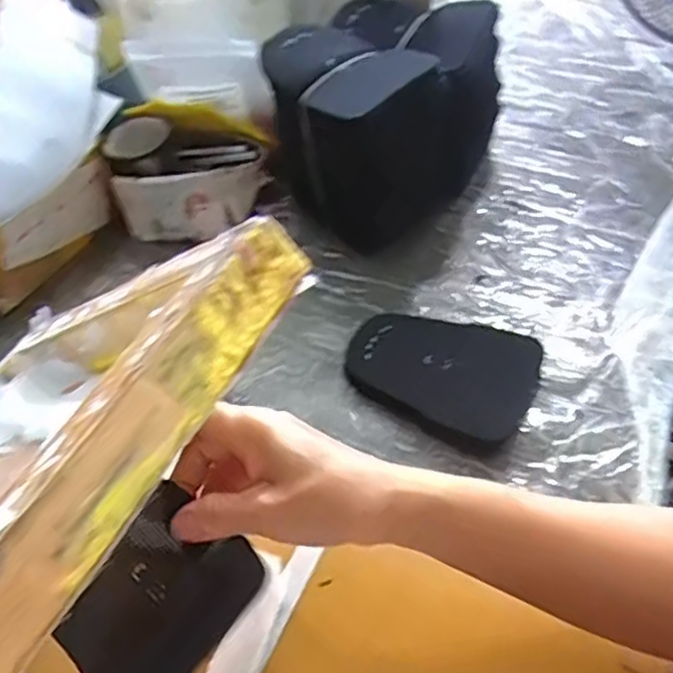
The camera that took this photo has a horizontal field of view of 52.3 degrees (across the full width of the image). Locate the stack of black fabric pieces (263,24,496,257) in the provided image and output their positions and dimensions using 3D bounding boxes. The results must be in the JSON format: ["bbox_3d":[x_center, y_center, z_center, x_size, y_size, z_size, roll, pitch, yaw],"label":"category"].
[{"bbox_3d":[0.041,-0.210,0.661,0.142,0.175,0.195,35,60,28],"label":"stack of black fabric pieces"}]

